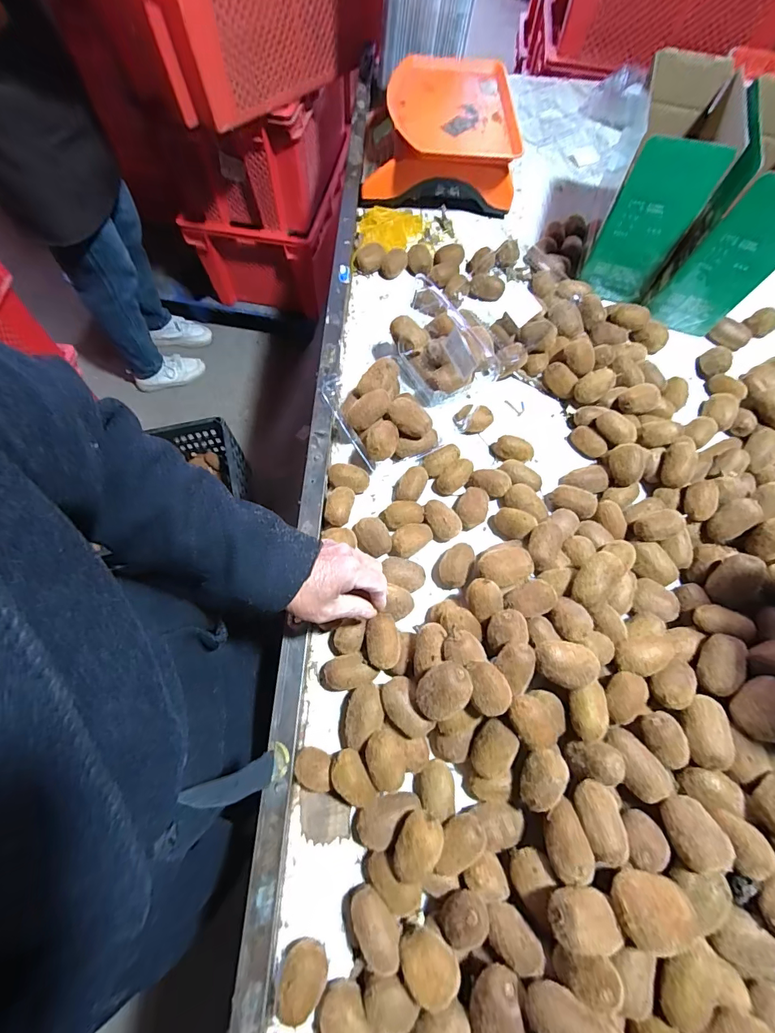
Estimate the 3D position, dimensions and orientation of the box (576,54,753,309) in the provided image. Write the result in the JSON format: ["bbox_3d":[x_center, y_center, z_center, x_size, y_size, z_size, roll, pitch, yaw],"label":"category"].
[{"bbox_3d":[0.434,-0.544,0.677,0.127,0.227,0.264,17,68,5],"label":"box"}]

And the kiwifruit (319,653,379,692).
[{"bbox_3d":[-0.048,0.184,0.487,0.063,0.046,0.039,-11,69,-6],"label":"kiwifruit"}]

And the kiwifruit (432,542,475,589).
[{"bbox_3d":[0.085,0.067,0.543,0.045,0.041,0.062,26,70,9],"label":"kiwifruit"}]

